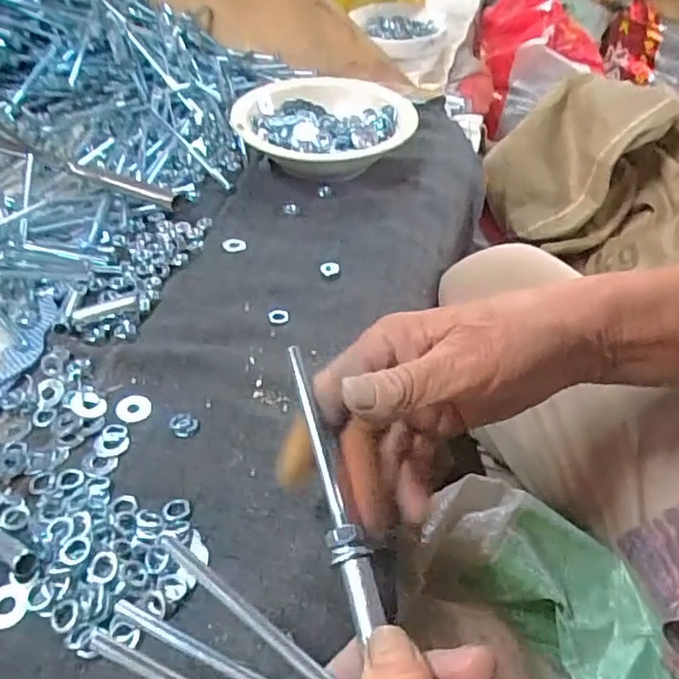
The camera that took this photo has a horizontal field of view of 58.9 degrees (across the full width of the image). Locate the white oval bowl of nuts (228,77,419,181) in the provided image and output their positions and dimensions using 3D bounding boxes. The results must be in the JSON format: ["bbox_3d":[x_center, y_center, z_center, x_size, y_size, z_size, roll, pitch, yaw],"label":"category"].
[{"bbox_3d":[-0.015,-0.202,0.583,0.165,0.047,0.164,-4,42,-6],"label":"white oval bowl of nuts"}]

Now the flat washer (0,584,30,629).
[{"bbox_3d":[-0.147,0.116,0.264,0.019,0.004,0.018,2,41,1],"label":"flat washer"}]

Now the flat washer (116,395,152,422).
[{"bbox_3d":[-0.121,0.039,0.352,0.020,0.004,0.020,1,41,-1],"label":"flat washer"}]

